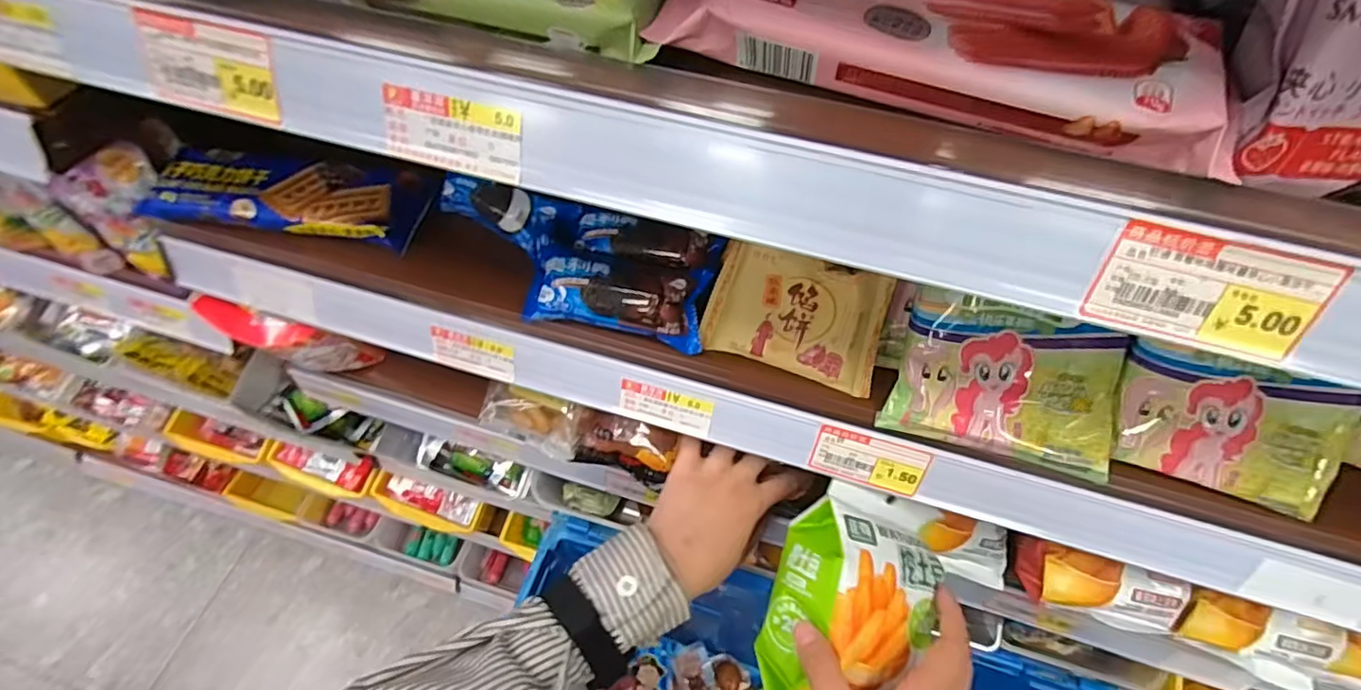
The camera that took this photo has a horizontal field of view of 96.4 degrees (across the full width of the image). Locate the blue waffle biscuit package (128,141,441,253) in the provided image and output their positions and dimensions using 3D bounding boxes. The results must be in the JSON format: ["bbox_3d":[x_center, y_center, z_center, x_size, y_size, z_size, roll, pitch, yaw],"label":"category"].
[{"bbox_3d":[-0.291,-0.117,0.456,0.196,0.023,0.075,9,57,4],"label":"blue waffle biscuit package"}]

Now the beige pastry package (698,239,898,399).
[{"bbox_3d":[0.076,-0.020,0.396,0.113,0.075,0.018,19,16,11],"label":"beige pastry package"}]

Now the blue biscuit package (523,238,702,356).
[{"bbox_3d":[-0.042,-0.035,0.405,0.118,0.036,0.052,16,58,9],"label":"blue biscuit package"}]

